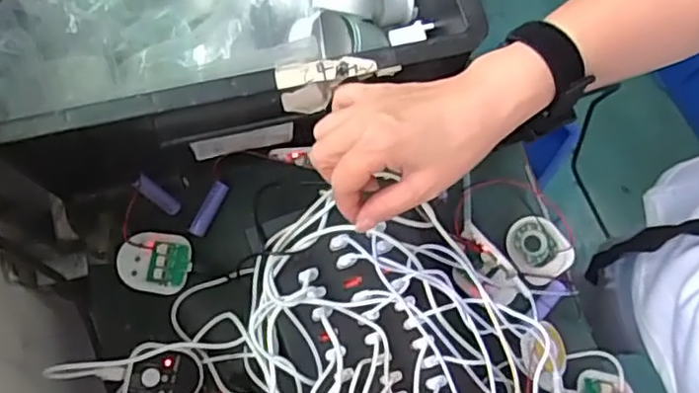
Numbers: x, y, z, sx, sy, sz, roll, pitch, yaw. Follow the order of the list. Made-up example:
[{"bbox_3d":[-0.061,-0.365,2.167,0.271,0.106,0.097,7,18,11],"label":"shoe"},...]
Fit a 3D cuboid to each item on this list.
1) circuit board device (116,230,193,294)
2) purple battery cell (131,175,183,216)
[{"bbox_3d":[-0.161,0.055,0.544,0.058,0.017,0.050,-4,74,-3],"label":"circuit board device"},{"bbox_3d":[-0.161,-0.001,0.547,0.013,0.050,0.013,21,70,42],"label":"purple battery cell"}]

